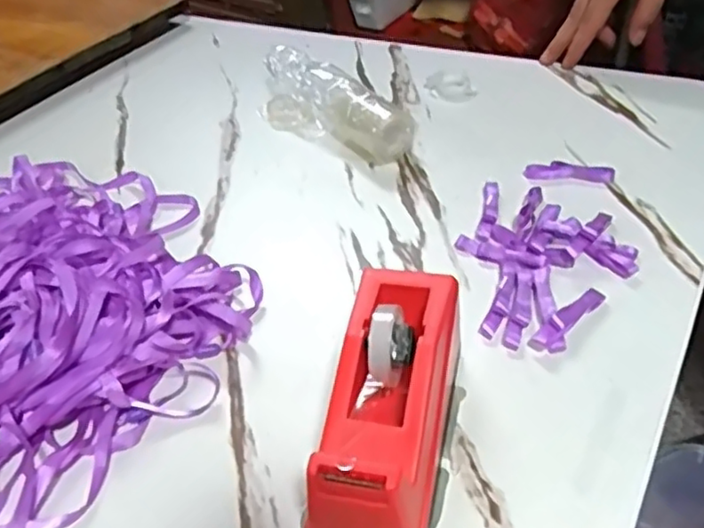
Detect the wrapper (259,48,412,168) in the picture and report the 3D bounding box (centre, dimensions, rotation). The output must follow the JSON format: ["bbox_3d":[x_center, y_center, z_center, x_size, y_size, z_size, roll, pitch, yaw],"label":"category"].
[{"bbox_3d":[-0.036,-0.166,0.665,0.070,0.055,0.232,-30,45,-24],"label":"wrapper"}]

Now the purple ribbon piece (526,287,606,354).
[{"bbox_3d":[0.144,0.035,0.429,0.066,0.014,0.014,-30,45,-25],"label":"purple ribbon piece"}]

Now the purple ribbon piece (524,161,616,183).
[{"bbox_3d":[0.183,-0.078,0.551,0.071,0.008,0.014,6,41,15],"label":"purple ribbon piece"}]

